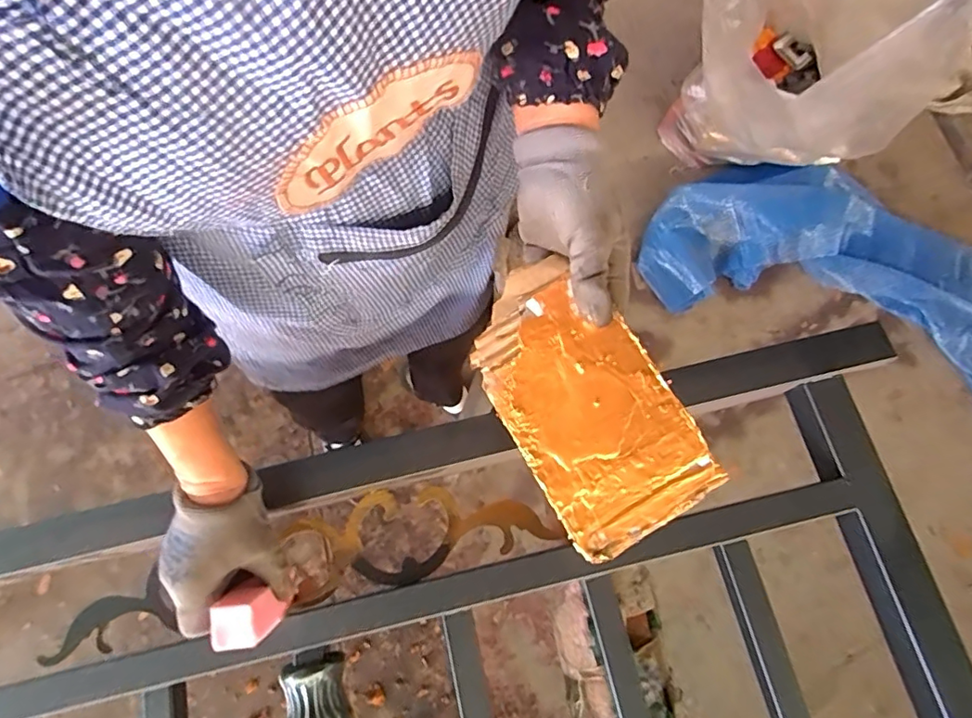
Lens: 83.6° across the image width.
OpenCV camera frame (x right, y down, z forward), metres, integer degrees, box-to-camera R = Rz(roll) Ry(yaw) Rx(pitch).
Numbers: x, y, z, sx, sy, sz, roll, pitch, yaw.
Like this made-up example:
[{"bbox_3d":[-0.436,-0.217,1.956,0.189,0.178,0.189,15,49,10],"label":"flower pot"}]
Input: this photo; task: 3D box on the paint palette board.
[{"bbox_3d":[0.065,0.027,0.372,0.107,0.007,0.191,-31,80,-2],"label":"paint palette board"}]

